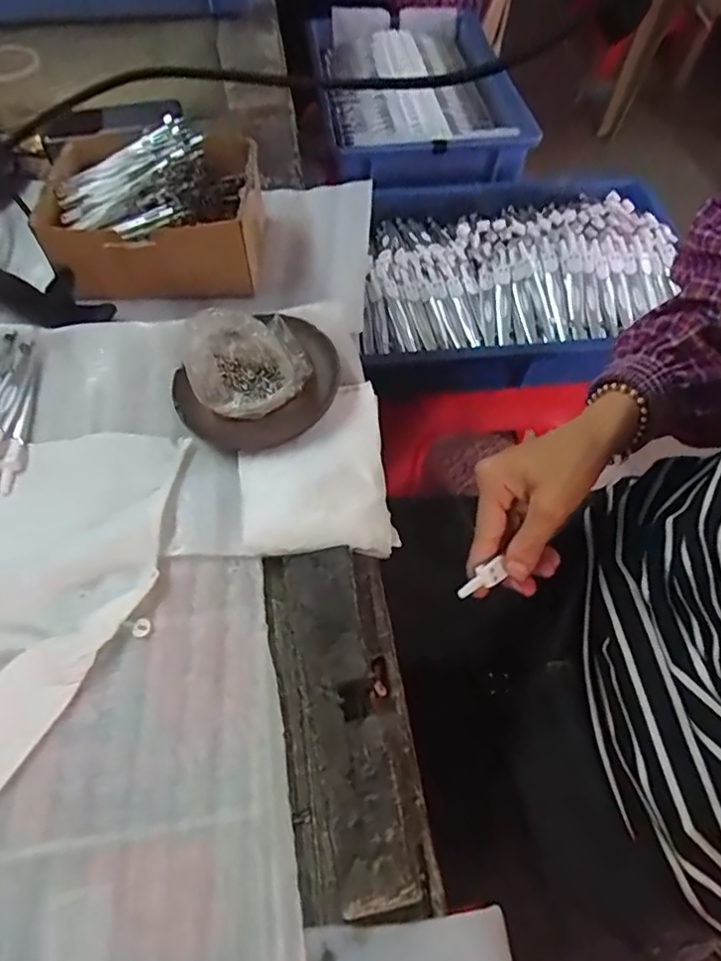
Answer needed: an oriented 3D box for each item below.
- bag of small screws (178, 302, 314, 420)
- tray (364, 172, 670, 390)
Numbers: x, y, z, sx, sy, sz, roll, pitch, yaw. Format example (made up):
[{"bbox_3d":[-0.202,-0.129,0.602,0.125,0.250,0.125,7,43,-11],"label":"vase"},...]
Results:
[{"bbox_3d":[-0.080,-0.085,0.423,0.082,0.053,0.070,-18,59,-12],"label":"bag of small screws"},{"bbox_3d":[0.171,-0.240,0.688,0.364,0.087,0.290,-8,57,-5],"label":"tray"}]

